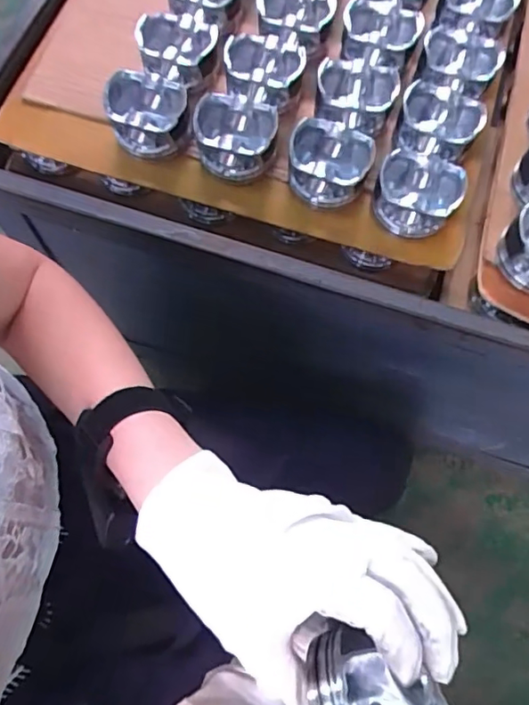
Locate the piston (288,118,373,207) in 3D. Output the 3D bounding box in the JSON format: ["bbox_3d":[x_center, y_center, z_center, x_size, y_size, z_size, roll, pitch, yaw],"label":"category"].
[{"bbox_3d":[0.065,-0.190,0.549,0.078,0.051,0.065,11,70,2],"label":"piston"}]

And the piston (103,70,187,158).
[{"bbox_3d":[-0.119,-0.243,0.554,0.081,0.048,0.067,3,70,-1],"label":"piston"}]

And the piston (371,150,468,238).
[{"bbox_3d":[0.150,-0.158,0.543,0.081,0.052,0.068,18,71,4],"label":"piston"}]

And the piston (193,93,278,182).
[{"bbox_3d":[-0.030,-0.218,0.553,0.083,0.046,0.065,6,70,0],"label":"piston"}]

